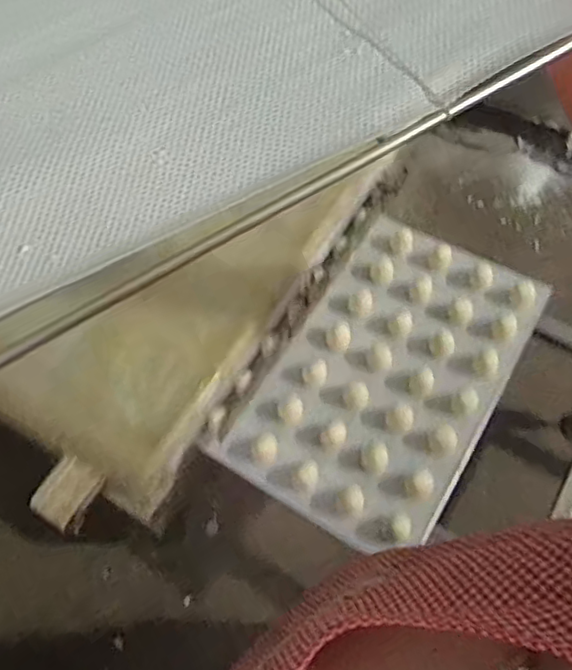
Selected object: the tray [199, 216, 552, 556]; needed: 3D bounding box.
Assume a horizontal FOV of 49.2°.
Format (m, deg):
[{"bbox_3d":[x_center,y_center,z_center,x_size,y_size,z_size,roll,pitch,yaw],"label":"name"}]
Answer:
[{"bbox_3d":[0.221,0.071,1.340,0.440,0.085,0.709,28,66,19],"label":"tray"}]

